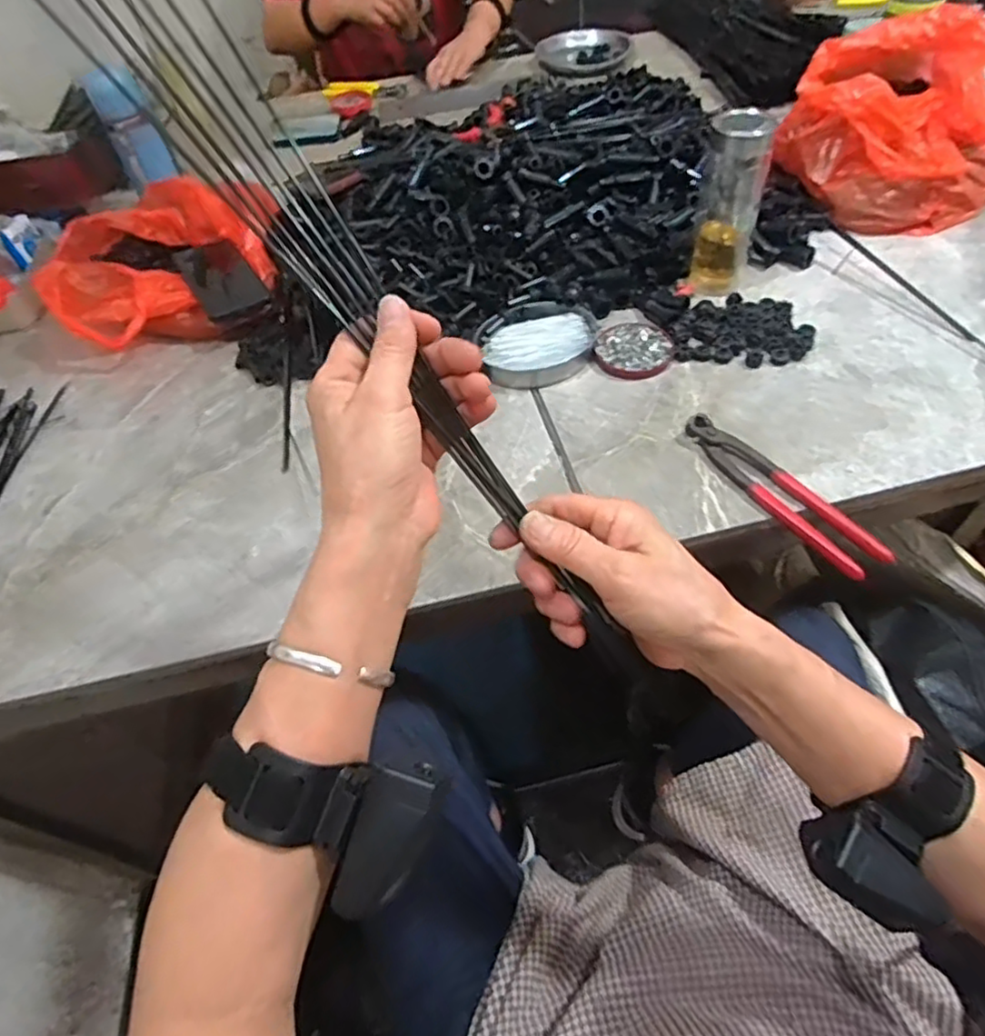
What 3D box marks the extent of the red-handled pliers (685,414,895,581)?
[{"bbox_3d":[0.248,-0.025,0.561,0.042,0.021,0.200,-28,55,-15],"label":"red-handled pliers"}]

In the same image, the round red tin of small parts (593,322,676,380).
[{"bbox_3d":[0.152,-0.180,0.696,0.081,0.011,0.080,-3,52,4],"label":"round red tin of small parts"}]

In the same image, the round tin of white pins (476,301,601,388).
[{"bbox_3d":[0.052,-0.193,0.708,0.133,0.027,0.102,-19,53,-9],"label":"round tin of white pins"}]

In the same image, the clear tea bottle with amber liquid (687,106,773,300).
[{"bbox_3d":[0.258,-0.342,0.707,0.061,0.178,0.076,13,55,15],"label":"clear tea bottle with amber liquid"}]

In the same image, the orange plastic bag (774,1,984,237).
[{"bbox_3d":[0.511,-0.494,0.806,0.248,0.159,0.259,33,62,27],"label":"orange plastic bag"}]

